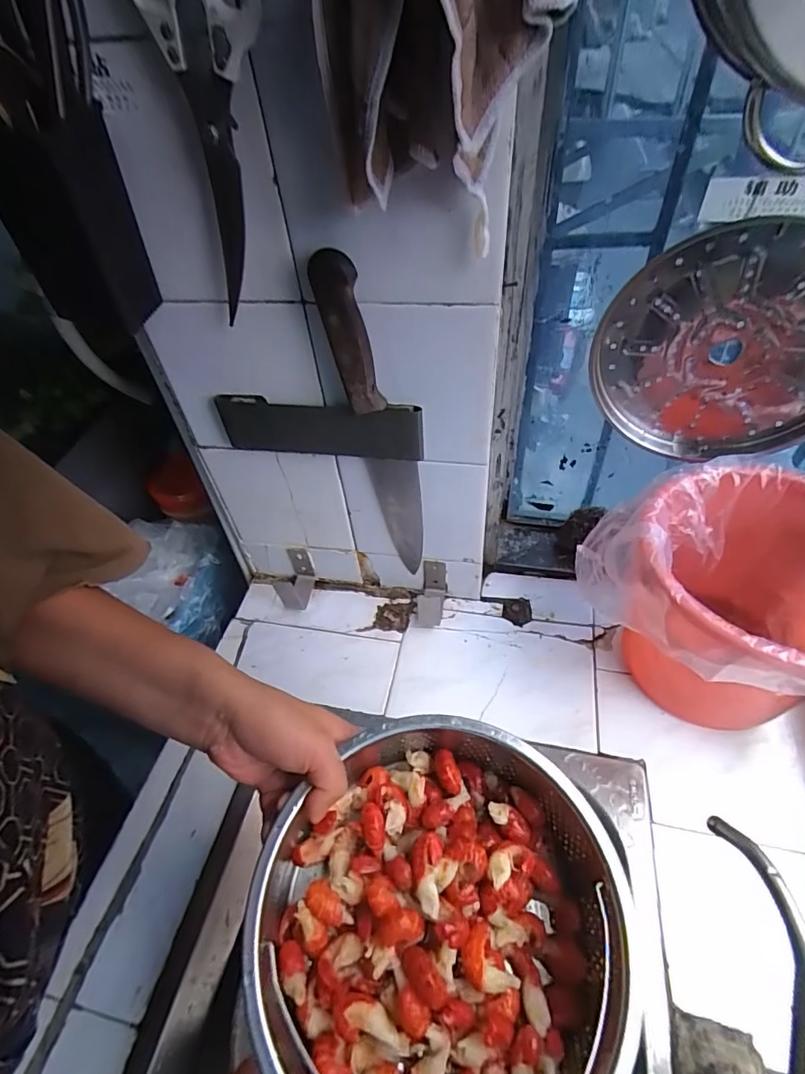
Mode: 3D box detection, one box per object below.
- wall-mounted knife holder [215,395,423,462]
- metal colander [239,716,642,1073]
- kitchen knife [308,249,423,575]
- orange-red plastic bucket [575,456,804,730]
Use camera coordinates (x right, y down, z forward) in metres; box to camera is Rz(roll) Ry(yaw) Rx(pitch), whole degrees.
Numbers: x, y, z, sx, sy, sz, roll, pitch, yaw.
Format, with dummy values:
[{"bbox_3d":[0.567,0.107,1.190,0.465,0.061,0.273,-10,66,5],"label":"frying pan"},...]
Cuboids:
[{"bbox_3d":[-0.078,-0.101,0.479,0.196,0.065,0.012,8,50,12],"label":"wall-mounted knife holder"},{"bbox_3d":[0.024,0.231,0.304,0.204,0.089,0.208,-3,48,3],"label":"metal colander"},{"bbox_3d":[-0.020,-0.081,0.478,0.063,0.345,0.029,8,50,13],"label":"kitchen knife"},{"bbox_3d":[0.289,0.067,0.505,0.215,0.199,0.209,-3,48,3],"label":"orange-red plastic bucket"}]

